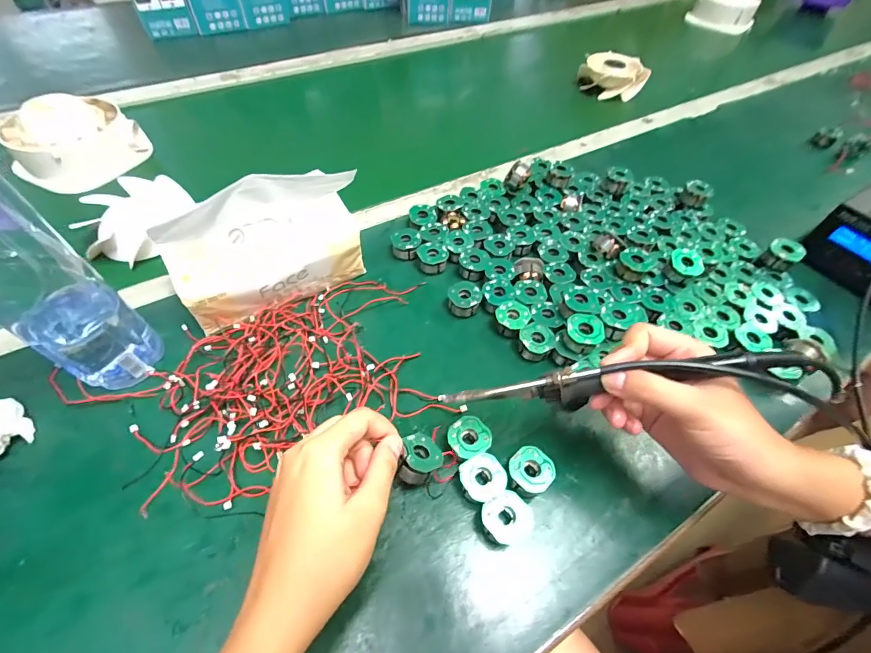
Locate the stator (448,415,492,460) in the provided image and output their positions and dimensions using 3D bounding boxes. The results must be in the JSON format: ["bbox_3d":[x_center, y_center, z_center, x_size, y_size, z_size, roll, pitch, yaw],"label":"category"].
[{"bbox_3d":[0.025,0.087,0.308,0.031,0.021,0.031,2,55,-2],"label":"stator"}]

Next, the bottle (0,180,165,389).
[{"bbox_3d":[-0.264,-0.036,0.253,0.063,0.230,0.060,29,58,16],"label":"bottle"}]

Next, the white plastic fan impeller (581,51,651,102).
[{"bbox_3d":[0.316,-0.447,0.713,0.113,0.046,0.081,19,56,10],"label":"white plastic fan impeller"}]

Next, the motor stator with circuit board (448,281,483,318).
[{"bbox_3d":[0.028,-0.024,0.392,0.031,0.025,0.030,9,55,3],"label":"motor stator with circuit board"}]

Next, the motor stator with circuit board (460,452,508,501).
[{"bbox_3d":[0.034,0.112,0.291,0.032,0.022,0.030,2,55,-2],"label":"motor stator with circuit board"}]

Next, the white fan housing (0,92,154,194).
[{"bbox_3d":[-0.449,-0.236,0.494,0.096,0.056,0.138,40,62,22],"label":"white fan housing"}]

